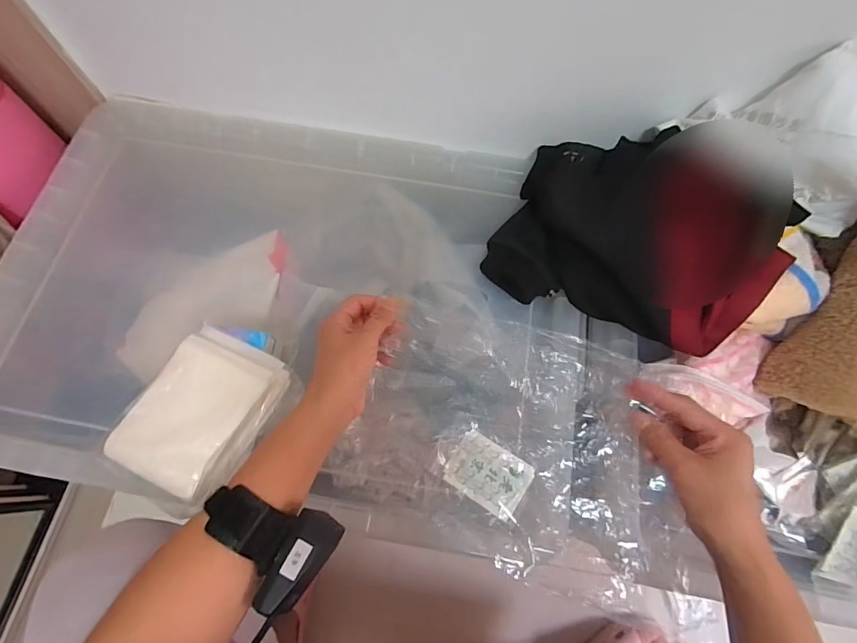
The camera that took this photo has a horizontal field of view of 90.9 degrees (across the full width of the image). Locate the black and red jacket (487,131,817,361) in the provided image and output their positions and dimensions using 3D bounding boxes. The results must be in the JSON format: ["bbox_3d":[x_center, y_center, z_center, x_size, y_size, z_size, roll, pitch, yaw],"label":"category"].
[{"bbox_3d":[0.216,-0.095,0.455,0.263,0.154,0.191,26,71,8],"label":"black and red jacket"}]

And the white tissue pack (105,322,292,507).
[{"bbox_3d":[-0.203,0.073,0.392,0.113,0.043,0.155,25,70,8],"label":"white tissue pack"}]

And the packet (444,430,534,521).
[{"bbox_3d":[0.061,0.154,0.429,0.076,0.010,0.059,31,72,10],"label":"packet"}]

